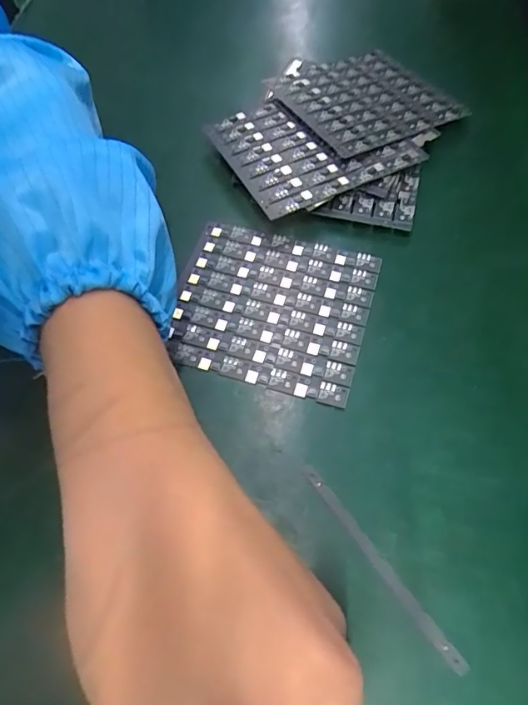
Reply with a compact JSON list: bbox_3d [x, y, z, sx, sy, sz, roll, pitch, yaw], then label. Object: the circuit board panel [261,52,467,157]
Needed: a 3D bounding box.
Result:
[{"bbox_3d":[0.067,-0.170,0.318,0.096,0.012,0.095,-27,63,-13],"label":"circuit board panel"}]

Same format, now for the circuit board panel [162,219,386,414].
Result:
[{"bbox_3d":[0.003,-0.026,0.256,0.103,0.004,0.094,15,62,10],"label":"circuit board panel"}]

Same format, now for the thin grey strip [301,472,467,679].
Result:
[{"bbox_3d":[0.047,0.086,0.194,0.006,0.004,0.093,-33,65,-15],"label":"thin grey strip"}]

